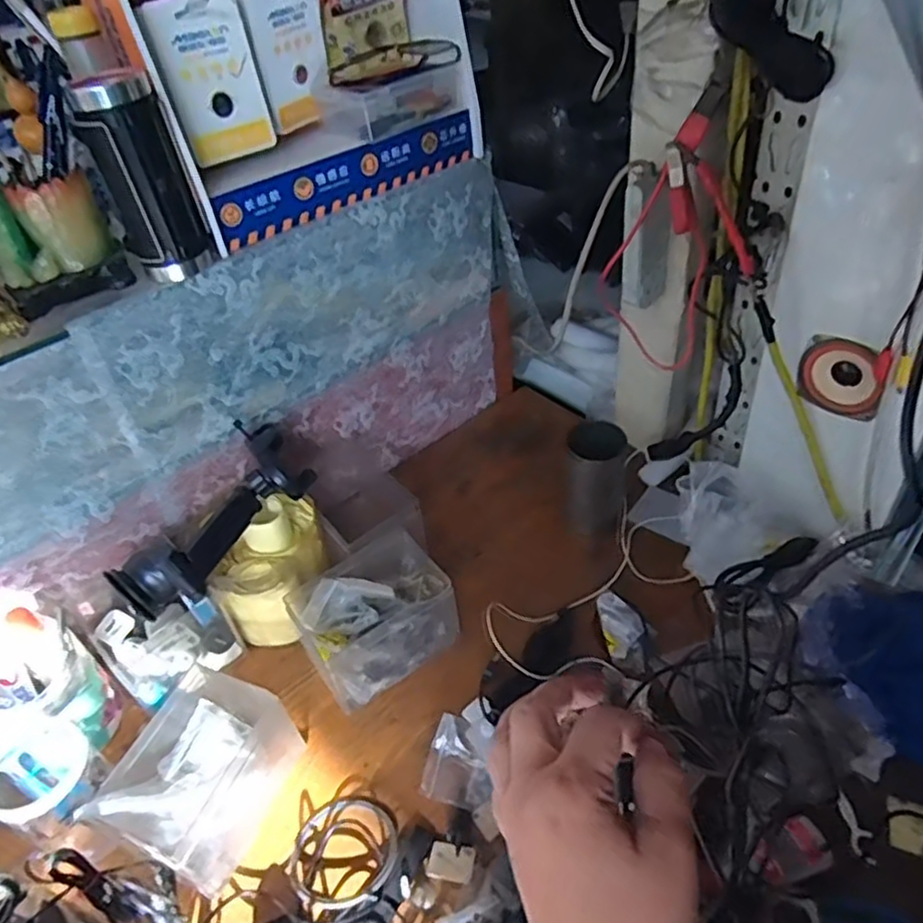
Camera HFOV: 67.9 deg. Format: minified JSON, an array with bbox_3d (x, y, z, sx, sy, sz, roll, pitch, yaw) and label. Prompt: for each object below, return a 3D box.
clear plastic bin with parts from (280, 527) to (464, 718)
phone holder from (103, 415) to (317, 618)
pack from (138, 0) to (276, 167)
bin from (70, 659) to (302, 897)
[{"bbox_3d":[-0.086,0.150,0.661,0.135,0.085,0.106,-31,47,-24],"label":"clear plastic bin with parts"},{"bbox_3d":[-0.229,0.046,0.646,0.098,0.071,0.216,26,52,32],"label":"phone holder"},{"bbox_3d":[-0.215,-0.333,0.597,0.079,0.130,0.009,-31,43,-21],"label":"pack"},{"bbox_3d":[-0.216,0.255,0.565,0.108,0.088,0.144,12,45,20],"label":"bin"}]

